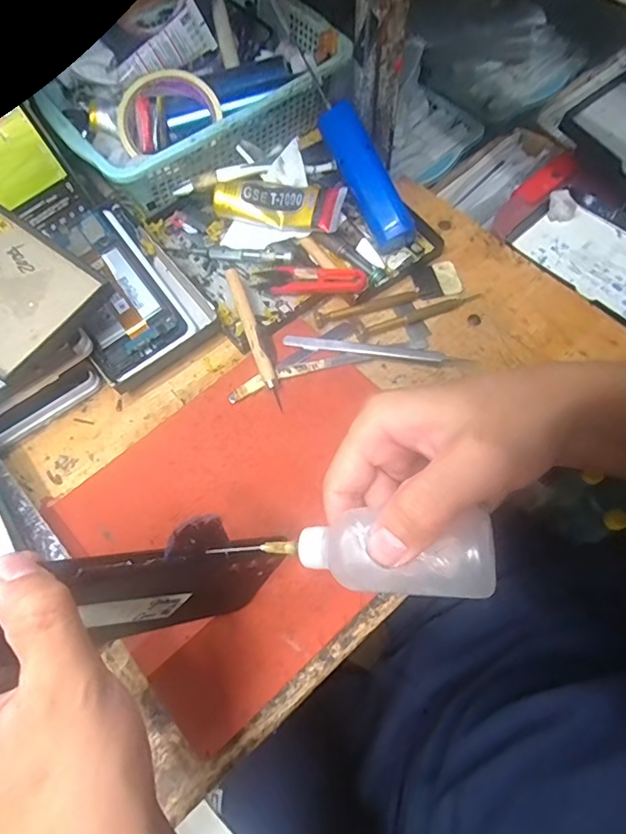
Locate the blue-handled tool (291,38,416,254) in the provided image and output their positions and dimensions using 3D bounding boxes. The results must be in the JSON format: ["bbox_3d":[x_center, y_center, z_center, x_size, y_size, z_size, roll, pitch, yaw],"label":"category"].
[{"bbox_3d":[0.033,-0.241,0.446,0.037,0.030,0.192,-27,90,-12],"label":"blue-handled tool"}]

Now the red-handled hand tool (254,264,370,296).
[{"bbox_3d":[-0.004,-0.117,0.434,0.102,0.013,0.022,6,67,20],"label":"red-handled hand tool"}]

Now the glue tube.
[{"bbox_3d":[-0.030,-0.195,0.454,0.113,0.029,0.043,15,69,4],"label":"glue tube"}]

